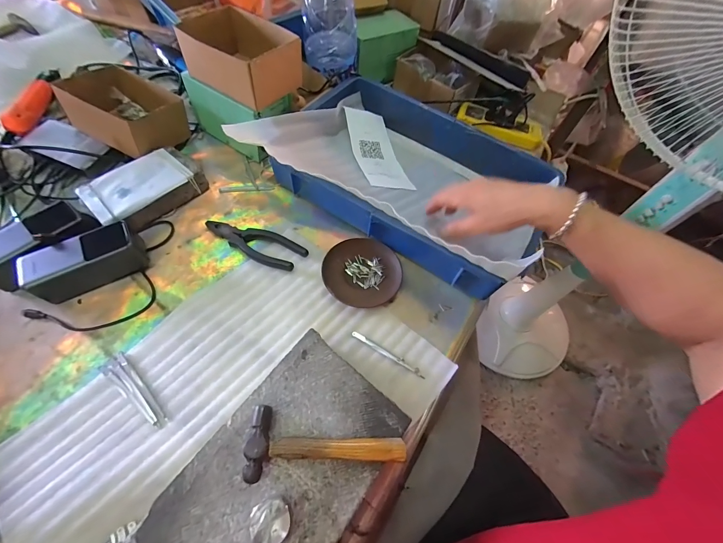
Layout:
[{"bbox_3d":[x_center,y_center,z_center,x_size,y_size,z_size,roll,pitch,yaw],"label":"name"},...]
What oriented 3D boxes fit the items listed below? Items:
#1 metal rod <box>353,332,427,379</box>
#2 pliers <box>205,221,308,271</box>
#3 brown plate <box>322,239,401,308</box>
[{"bbox_3d":[0.035,0.109,0.422,0.107,0.004,0.009,28,63,11],"label":"metal rod"},{"bbox_3d":[-0.163,-0.046,0.486,0.160,0.012,0.053,26,62,10],"label":"pliers"},{"bbox_3d":[0.001,-0.002,0.476,0.113,0.013,0.114,2,61,-3],"label":"brown plate"}]

